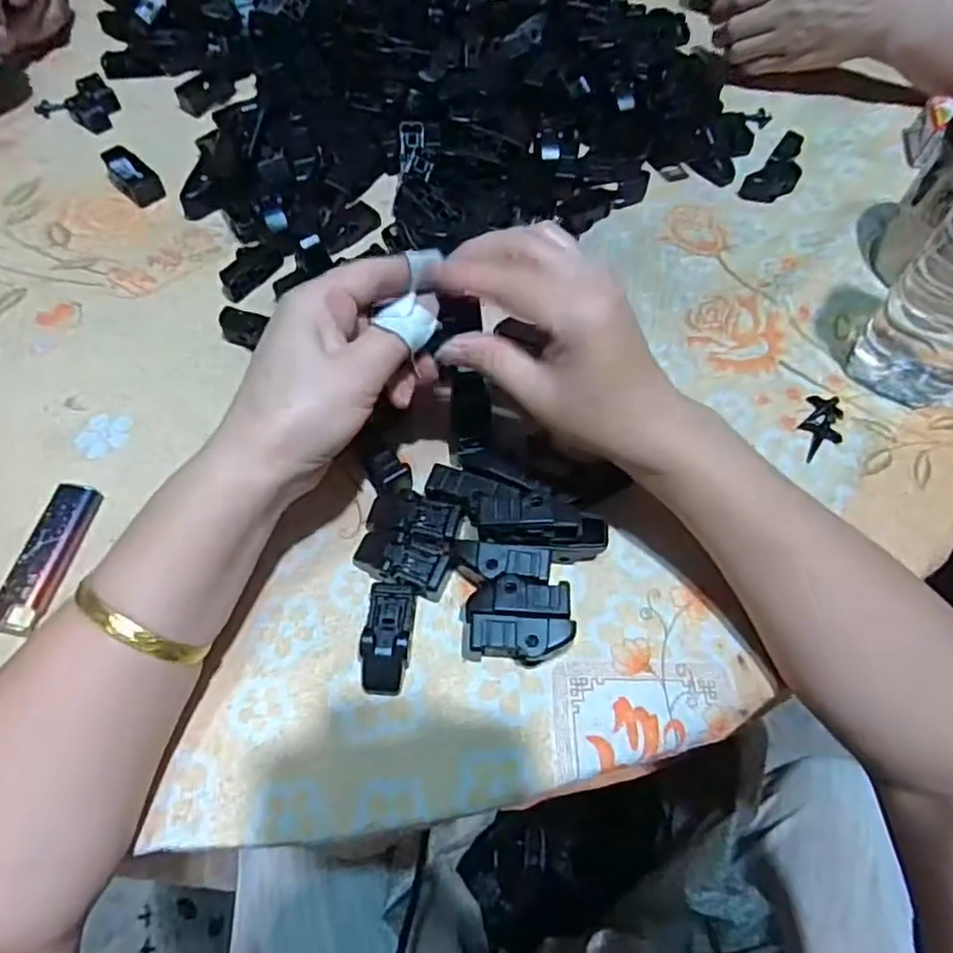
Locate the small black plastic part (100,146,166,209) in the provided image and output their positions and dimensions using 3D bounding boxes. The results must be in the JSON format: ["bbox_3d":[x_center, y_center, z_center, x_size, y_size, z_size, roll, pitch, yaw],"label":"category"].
[{"bbox_3d":[-0.251,-0.219,0.479,0.052,0.012,0.025,45,68,7],"label":"small black plastic part"}]

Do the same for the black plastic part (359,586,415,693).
[{"bbox_3d":[-0.042,0.077,0.310,0.022,0.018,0.049,2,60,2],"label":"black plastic part"}]

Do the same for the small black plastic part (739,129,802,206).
[{"bbox_3d":[0.229,-0.231,0.491,0.031,0.014,0.070,34,66,18],"label":"small black plastic part"}]

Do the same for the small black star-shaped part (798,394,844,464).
[{"bbox_3d":[0.200,-0.027,0.377,0.022,0.007,0.045,14,62,8],"label":"small black star-shaped part"}]

